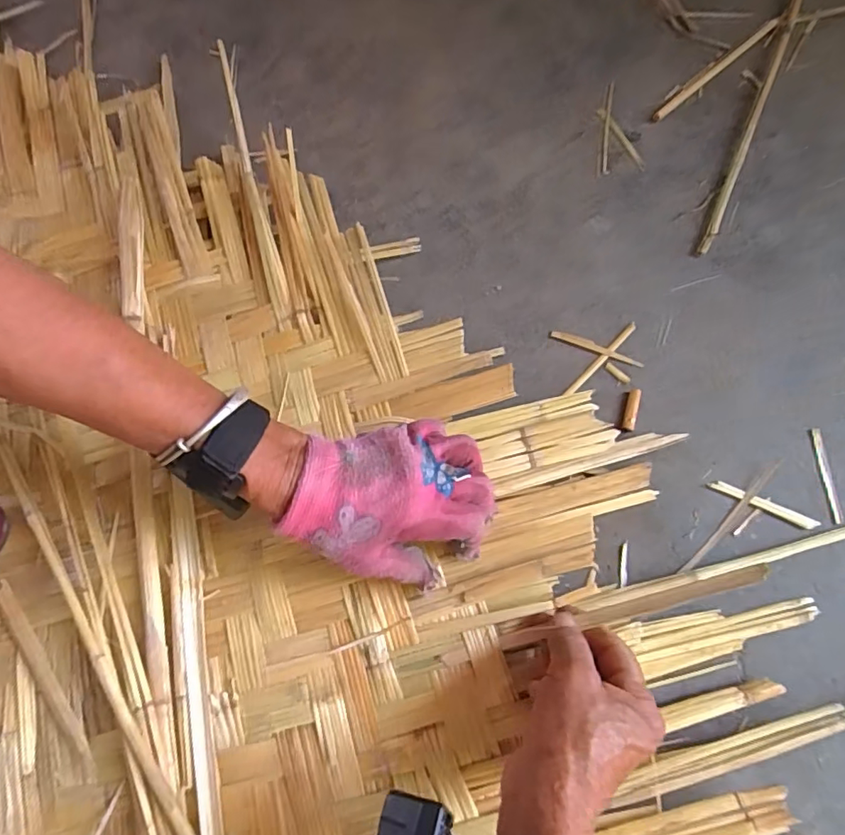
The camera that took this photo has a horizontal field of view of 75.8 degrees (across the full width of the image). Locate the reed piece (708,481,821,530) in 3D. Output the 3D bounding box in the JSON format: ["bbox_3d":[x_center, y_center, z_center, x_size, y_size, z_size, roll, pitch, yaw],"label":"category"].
[{"bbox_3d":[0.243,0.062,0.385,0.074,0.004,0.007,25,75,8],"label":"reed piece"}]

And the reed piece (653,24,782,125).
[{"bbox_3d":[0.272,-0.325,0.505,0.164,0.005,0.010,-39,76,-11],"label":"reed piece"}]

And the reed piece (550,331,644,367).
[{"bbox_3d":[0.136,-0.055,0.425,0.073,0.004,0.008,22,74,7],"label":"reed piece"}]

